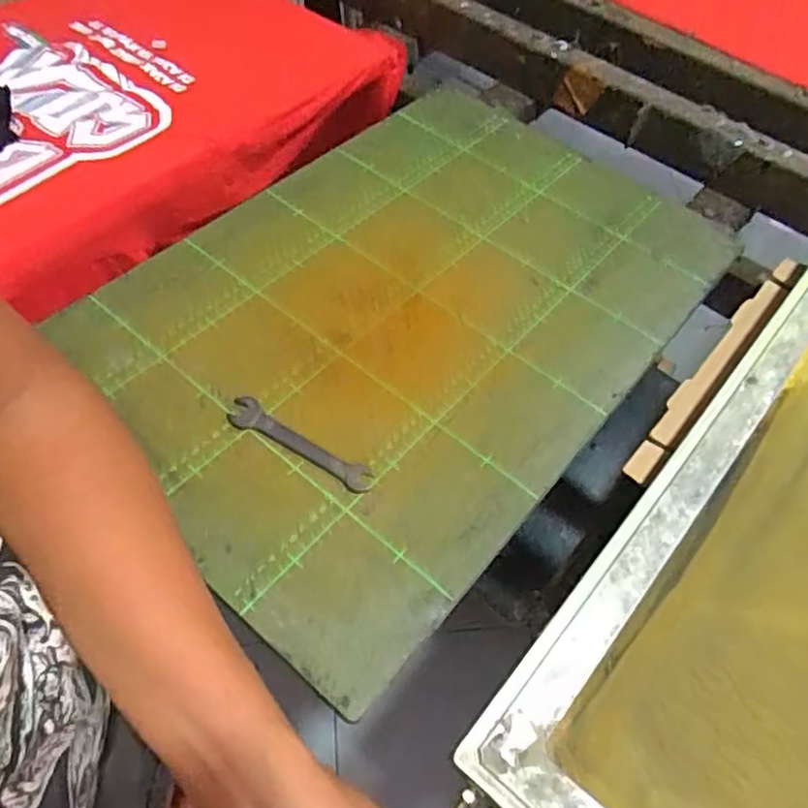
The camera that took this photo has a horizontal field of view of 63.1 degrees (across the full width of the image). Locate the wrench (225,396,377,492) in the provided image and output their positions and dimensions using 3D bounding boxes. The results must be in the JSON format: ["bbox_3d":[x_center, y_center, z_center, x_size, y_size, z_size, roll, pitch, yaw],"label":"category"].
[{"bbox_3d":[-0.078,0.031,0.491,0.121,0.006,0.024,28,57,14],"label":"wrench"}]

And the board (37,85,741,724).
[{"bbox_3d":[0.004,-0.097,0.589,0.397,0.011,0.569,36,59,18],"label":"board"}]

